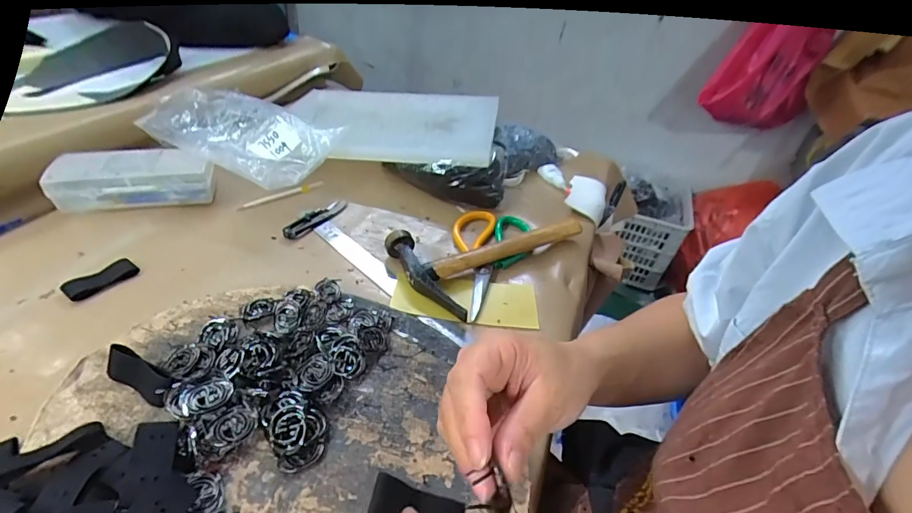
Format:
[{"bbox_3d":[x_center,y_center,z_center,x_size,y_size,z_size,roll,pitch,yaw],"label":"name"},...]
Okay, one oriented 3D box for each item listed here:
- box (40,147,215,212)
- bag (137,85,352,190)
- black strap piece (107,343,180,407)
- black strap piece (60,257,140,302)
[{"bbox_3d":[-0.394,-0.097,0.536,0.170,0.056,0.070,-8,41,-19],"label":"box"},{"bbox_3d":[-0.293,-0.172,0.594,0.225,0.048,0.160,18,39,13],"label":"bag"},{"bbox_3d":[-0.243,0.092,0.332,0.061,0.025,0.018,19,40,15],"label":"black strap piece"},{"bbox_3d":[-0.361,0.022,0.439,0.029,0.006,0.061,26,42,22],"label":"black strap piece"}]

